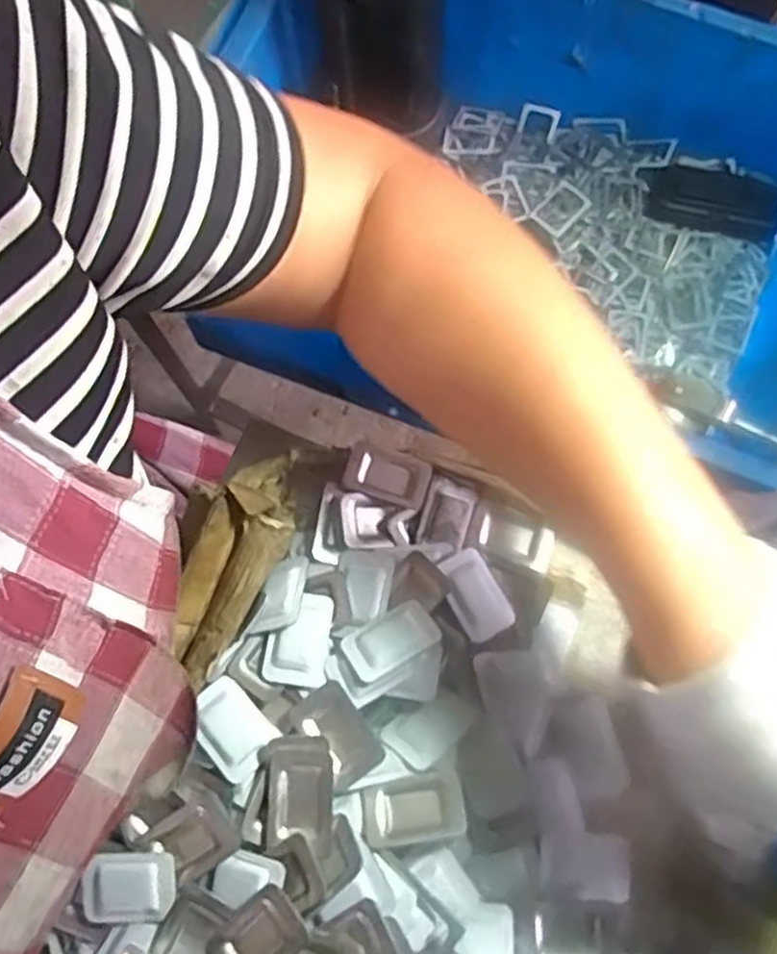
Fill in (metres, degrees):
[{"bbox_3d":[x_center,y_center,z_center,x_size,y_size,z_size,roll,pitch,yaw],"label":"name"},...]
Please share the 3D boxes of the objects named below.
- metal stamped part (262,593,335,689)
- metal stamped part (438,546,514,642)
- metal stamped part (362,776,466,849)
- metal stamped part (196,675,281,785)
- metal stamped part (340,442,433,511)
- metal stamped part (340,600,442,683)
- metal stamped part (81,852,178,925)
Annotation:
[{"bbox_3d":[-0.040,0.072,0.330,0.027,0.006,0.040,7,75,3],"label":"metal stamped part"},{"bbox_3d":[0.040,0.054,0.344,0.025,0.011,0.040,-29,76,-7],"label":"metal stamped part"},{"bbox_3d":[0.010,0.137,0.302,0.039,0.005,0.024,-10,50,-1],"label":"metal stamped part"},{"bbox_3d":[-0.067,0.107,0.315,0.026,0.007,0.038,-44,79,-11],"label":"metal stamped part"},{"bbox_3d":[-0.001,0.000,0.361,0.041,0.010,0.025,15,75,5],"label":"metal stamped part"},{"bbox_3d":[0.001,0.072,0.326,0.040,0.007,0.026,-25,54,-16],"label":"metal stamped part"},{"bbox_3d":[-0.105,0.166,0.298,0.039,0.009,0.026,-4,74,-1],"label":"metal stamped part"}]

